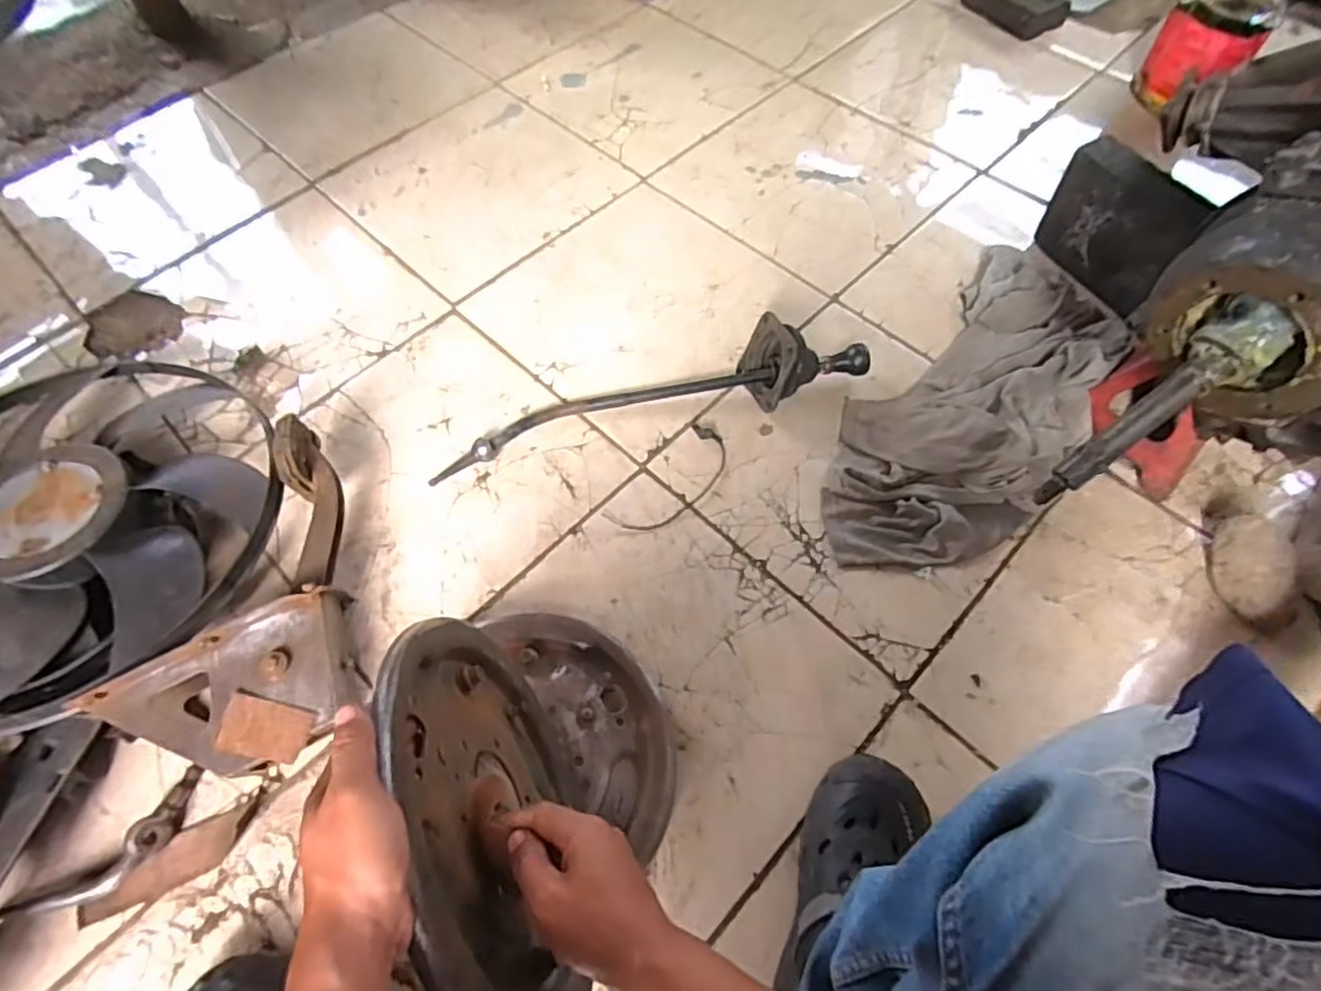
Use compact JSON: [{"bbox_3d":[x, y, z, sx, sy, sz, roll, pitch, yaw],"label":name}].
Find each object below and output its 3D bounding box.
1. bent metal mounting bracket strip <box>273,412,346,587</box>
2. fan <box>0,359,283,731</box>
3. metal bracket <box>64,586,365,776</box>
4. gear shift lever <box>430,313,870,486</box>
[{"bbox_3d":[-0.402,0.008,0.752,0.054,0.074,0.201,-12,63,-6],"label":"bent metal mounting bracket strip"},{"bbox_3d":[-0.696,0.029,0.756,0.479,0.126,0.450,0,68,1],"label":"fan"},{"bbox_3d":[-0.433,0.209,0.682,0.228,0.066,0.149,-28,83,-11],"label":"metal bracket"},{"bbox_3d":[-0.012,-0.127,0.854,0.579,0.104,0.108,-16,66,-7],"label":"gear shift lever"}]

